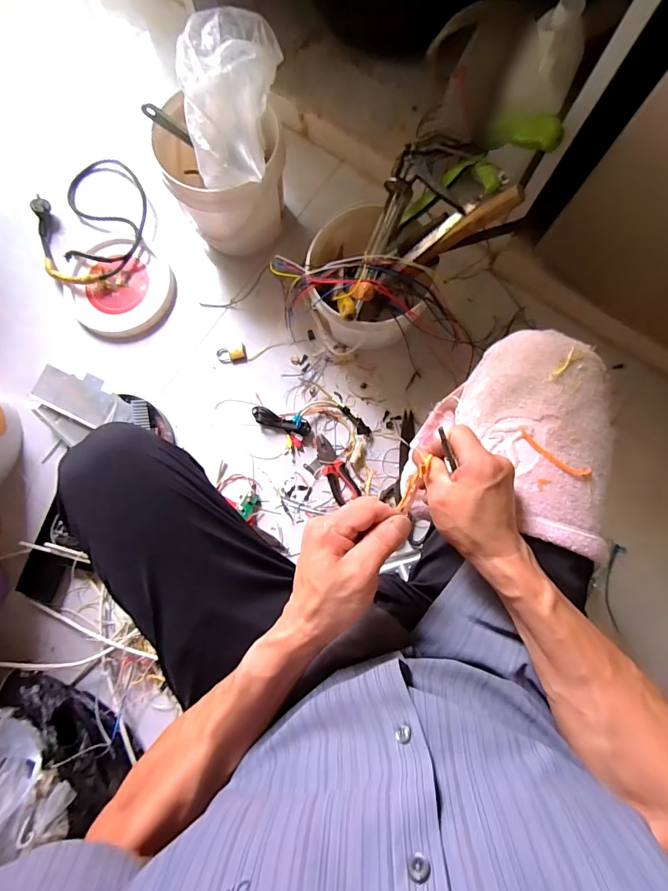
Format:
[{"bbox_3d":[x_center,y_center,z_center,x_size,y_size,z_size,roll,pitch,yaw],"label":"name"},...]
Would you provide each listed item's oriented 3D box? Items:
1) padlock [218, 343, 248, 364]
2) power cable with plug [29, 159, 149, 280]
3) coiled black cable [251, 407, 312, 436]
[{"bbox_3d":[-0.217,-0.192,0.865,0.061,0.011,0.039,-12,82,-1],"label":"padlock"},{"bbox_3d":[-0.526,-0.486,0.897,0.258,0.072,0.279,0,82,1],"label":"power cable with plug"},{"bbox_3d":[-0.109,-0.048,0.833,0.124,0.023,0.033,20,83,3],"label":"coiled black cable"}]

